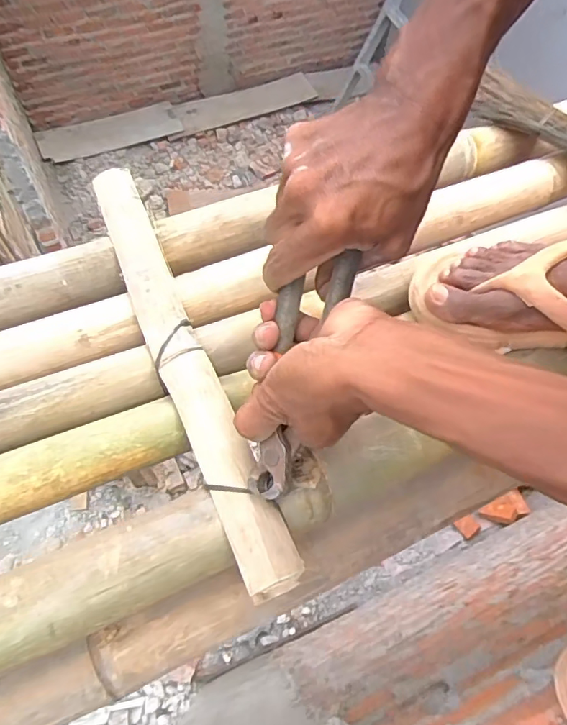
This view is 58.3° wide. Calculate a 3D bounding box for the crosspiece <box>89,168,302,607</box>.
[{"bbox_3d":[-0.089,-0.020,0.422,0.043,0.030,0.418,-20,66,-14],"label":"crosspiece"}]

